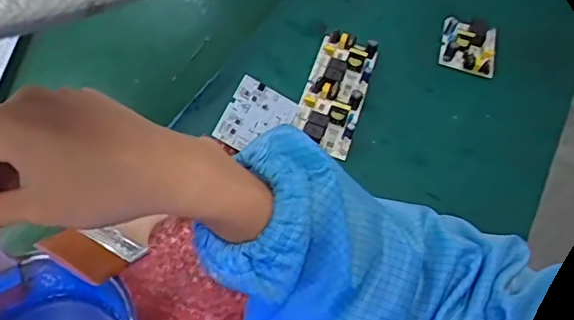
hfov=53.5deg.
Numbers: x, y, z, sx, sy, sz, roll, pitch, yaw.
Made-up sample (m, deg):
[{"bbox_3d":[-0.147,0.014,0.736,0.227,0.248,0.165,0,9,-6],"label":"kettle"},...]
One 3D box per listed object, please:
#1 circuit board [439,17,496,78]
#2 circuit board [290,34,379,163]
[{"bbox_3d":[0.210,-0.133,0.658,0.061,0.016,0.070,14,66,3],"label":"circuit board"},{"bbox_3d":[0.052,-0.077,0.599,0.061,0.024,0.149,15,53,10],"label":"circuit board"}]

